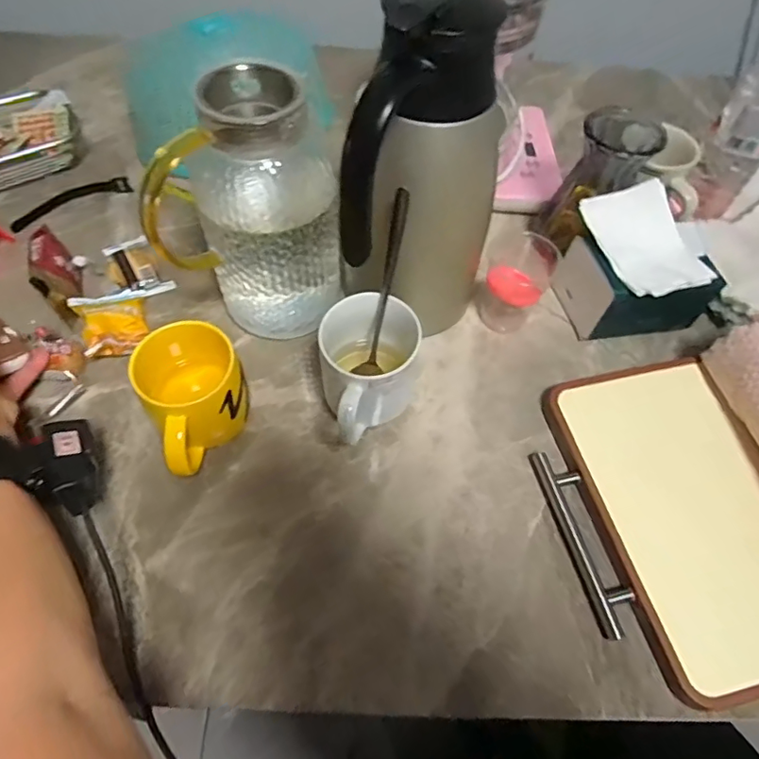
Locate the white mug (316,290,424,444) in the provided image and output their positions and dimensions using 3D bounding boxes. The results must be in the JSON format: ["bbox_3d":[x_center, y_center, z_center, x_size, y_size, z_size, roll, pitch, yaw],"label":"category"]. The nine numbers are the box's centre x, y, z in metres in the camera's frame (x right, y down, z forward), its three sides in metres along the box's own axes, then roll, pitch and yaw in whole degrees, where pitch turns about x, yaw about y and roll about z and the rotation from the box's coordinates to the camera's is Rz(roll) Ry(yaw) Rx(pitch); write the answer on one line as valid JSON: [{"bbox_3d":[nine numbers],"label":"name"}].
[{"bbox_3d":[-0.013,0.004,0.447,0.081,0.104,0.114,11,58,4],"label":"white mug"}]

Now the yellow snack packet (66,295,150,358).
[{"bbox_3d":[-0.258,-0.058,0.506,0.058,0.043,0.076,-24,63,-17],"label":"yellow snack packet"}]

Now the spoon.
[{"bbox_3d":[0.003,-0.072,0.429,0.025,0.163,0.012,17,33,7],"label":"spoon"}]

